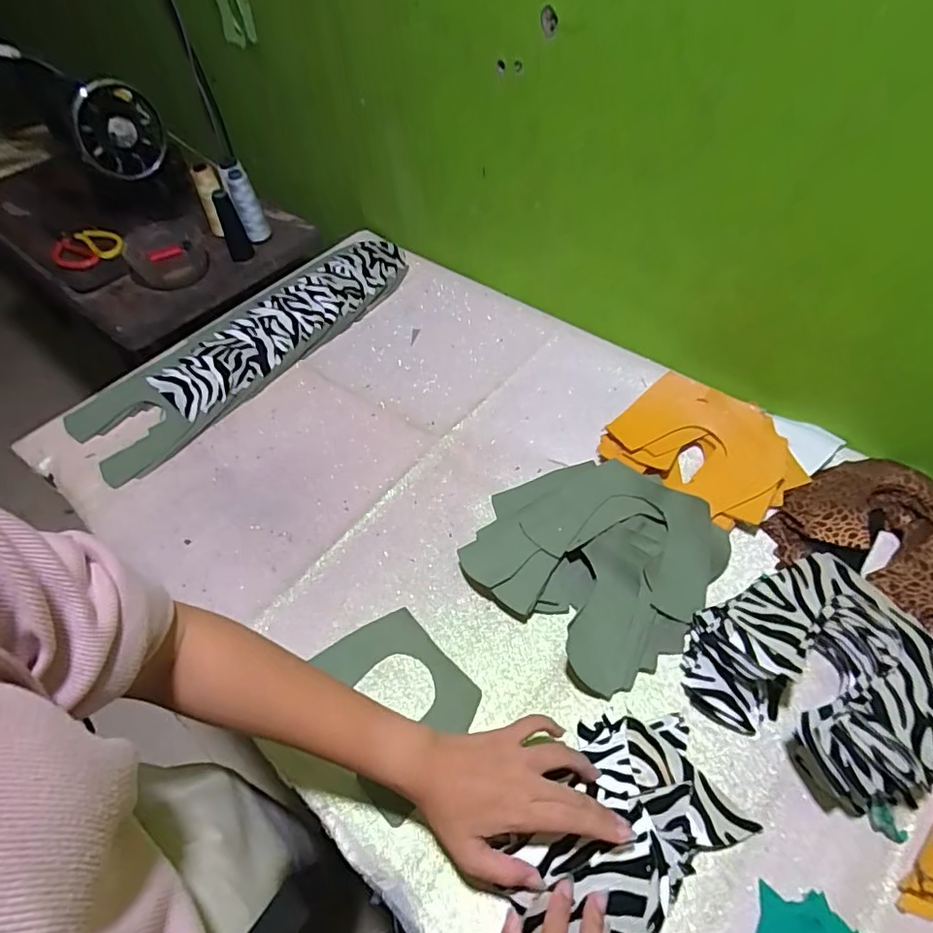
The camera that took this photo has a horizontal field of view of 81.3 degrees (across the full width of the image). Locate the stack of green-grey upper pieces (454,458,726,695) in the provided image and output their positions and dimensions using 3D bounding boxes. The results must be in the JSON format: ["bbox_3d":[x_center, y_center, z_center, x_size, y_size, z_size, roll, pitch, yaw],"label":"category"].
[{"bbox_3d":[0.116,0.085,0.534,0.223,0.045,0.200,30,61,24],"label":"stack of green-grey upper pieces"}]

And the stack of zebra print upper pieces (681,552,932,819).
[{"bbox_3d":[0.295,0.158,0.444,0.185,0.046,0.177,36,64,27],"label":"stack of zebra print upper pieces"}]

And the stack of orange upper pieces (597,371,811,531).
[{"bbox_3d":[0.261,-0.018,0.606,0.147,0.031,0.184,-36,58,-20],"label":"stack of orange upper pieces"}]

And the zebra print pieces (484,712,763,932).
[{"bbox_3d":[0.111,0.265,0.403,0.180,0.032,0.120,-30,56,-16],"label":"zebra print pieces"}]

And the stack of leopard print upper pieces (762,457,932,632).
[{"bbox_3d":[0.414,0.069,0.523,0.193,0.033,0.157,34,63,26],"label":"stack of leopard print upper pieces"}]

